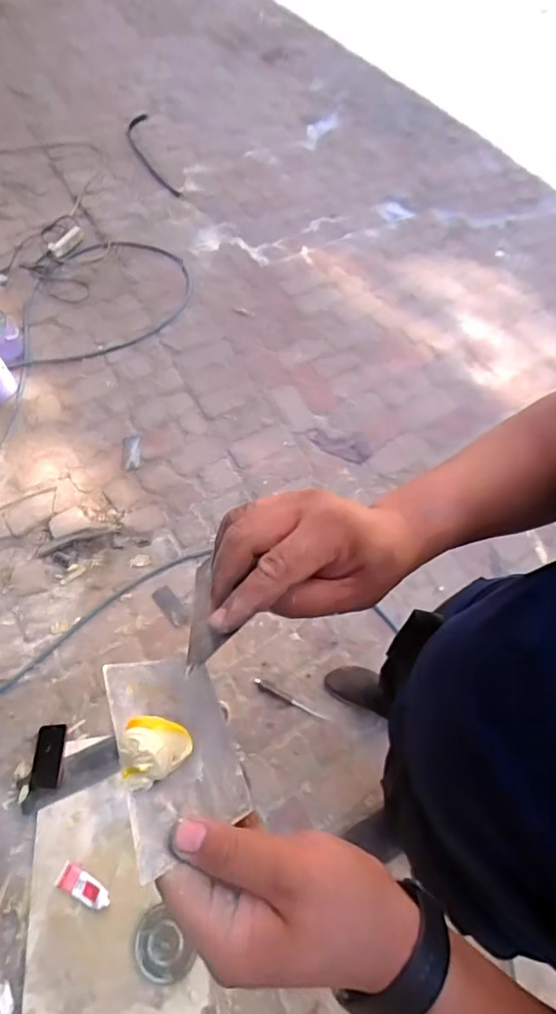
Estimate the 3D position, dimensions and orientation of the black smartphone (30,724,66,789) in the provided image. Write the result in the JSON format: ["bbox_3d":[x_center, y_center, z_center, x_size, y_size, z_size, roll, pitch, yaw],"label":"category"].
[{"bbox_3d":[-0.600,0.650,1.310,0.076,0.017,0.147,-3,59,-1],"label":"black smartphone"}]

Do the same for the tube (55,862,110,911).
[{"bbox_3d":[-0.452,0.888,1.179,0.129,0.023,0.056,24,65,9],"label":"tube"}]

